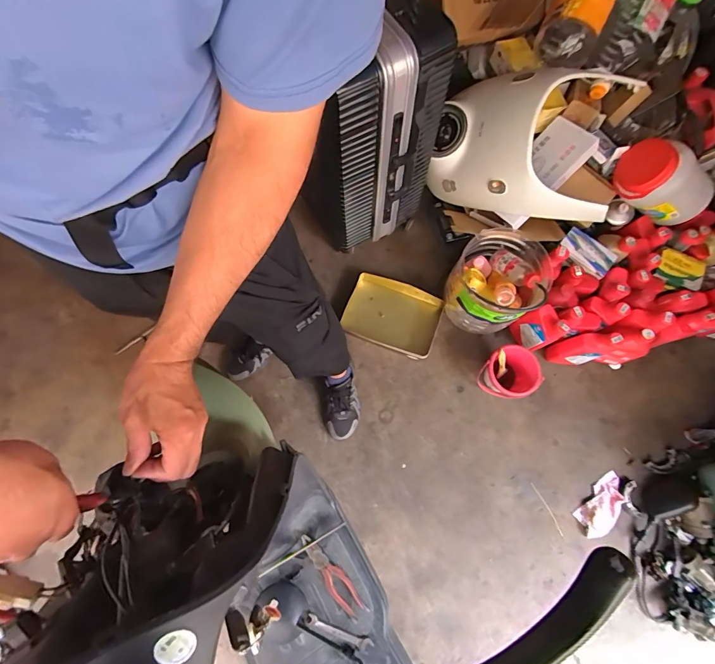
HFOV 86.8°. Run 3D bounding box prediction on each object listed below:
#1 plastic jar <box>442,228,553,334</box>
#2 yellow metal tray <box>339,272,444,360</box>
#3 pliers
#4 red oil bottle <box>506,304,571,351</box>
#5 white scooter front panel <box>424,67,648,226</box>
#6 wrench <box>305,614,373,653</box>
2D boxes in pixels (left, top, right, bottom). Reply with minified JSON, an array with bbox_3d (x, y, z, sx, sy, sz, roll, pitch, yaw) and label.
[{"bbox_3d":[0.402,-0.144,1.119,0.237,0.251,0.257,0,74,-1],"label":"plastic jar"},{"bbox_3d":[0.117,-0.060,1.256,0.303,0.040,0.234,22,75,5],"label":"yellow metal tray"},{"bbox_3d":[-0.054,0.517,0.806,0.048,0.011,0.191,-34,77,-9],"label":"pliers"},{"bbox_3d":[0.545,-0.007,1.145,0.086,0.175,0.108,-25,76,-7],"label":"red oil bottle"},{"bbox_3d":[0.468,-0.519,1.070,0.492,0.308,0.341,18,75,5],"label":"white scooter front panel"},{"bbox_3d":[-0.041,0.611,0.768,0.142,0.013,0.026,19,75,5],"label":"wrench"}]

